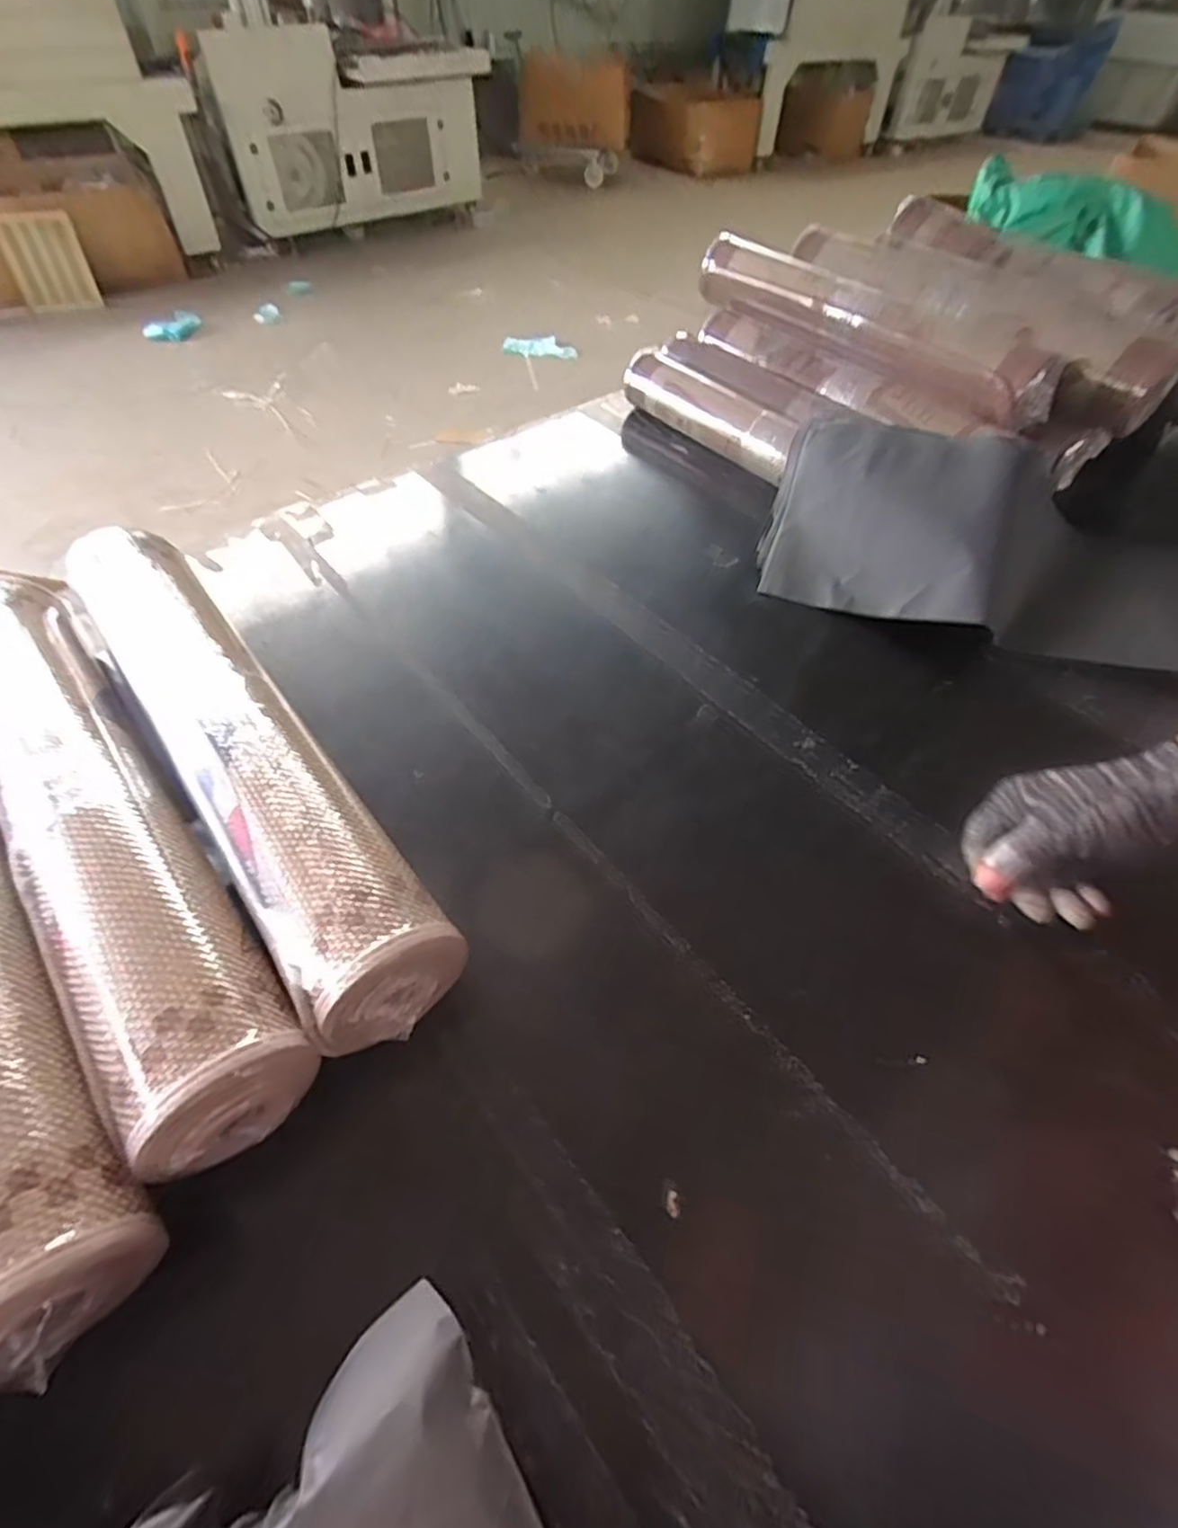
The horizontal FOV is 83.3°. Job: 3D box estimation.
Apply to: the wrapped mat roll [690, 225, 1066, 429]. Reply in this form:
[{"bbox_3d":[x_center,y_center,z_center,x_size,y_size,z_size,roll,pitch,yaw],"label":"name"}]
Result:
[{"bbox_3d":[0.346,-0.569,0.852,0.088,0.064,0.538,-30,59,-23],"label":"wrapped mat roll"}]

